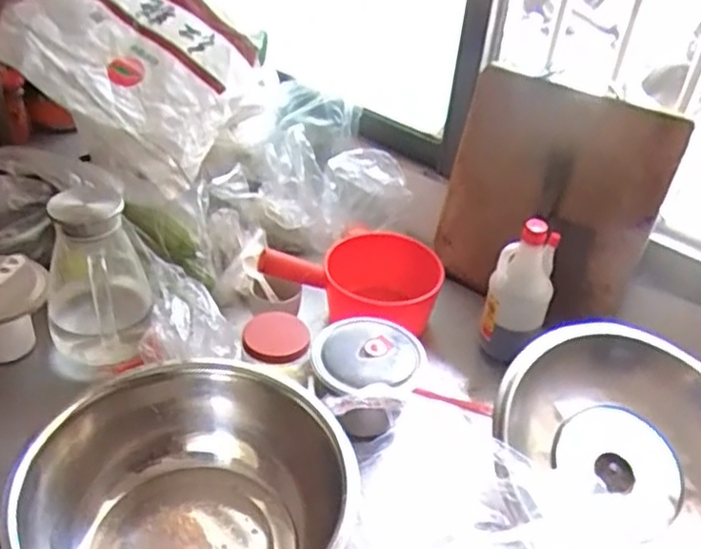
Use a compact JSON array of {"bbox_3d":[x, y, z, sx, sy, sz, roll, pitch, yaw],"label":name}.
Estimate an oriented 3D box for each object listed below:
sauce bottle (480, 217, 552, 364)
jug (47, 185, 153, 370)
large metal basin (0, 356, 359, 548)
[{"bbox_3d":[0.241,0.027,0.981,0.075,0.203,0.075,-24,46,-33],"label":"sauce bottle"},{"bbox_3d":[-0.343,0.002,0.934,0.132,0.229,0.134,-9,39,-19],"label":"jug"},{"bbox_3d":[-0.159,0.243,0.724,0.326,0.152,0.323,4,37,-3],"label":"large metal basin"}]

